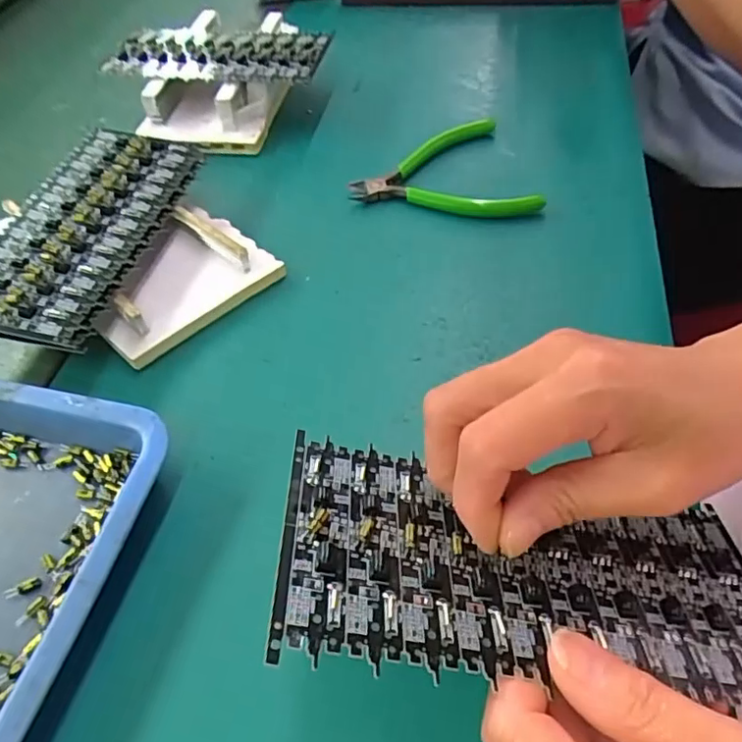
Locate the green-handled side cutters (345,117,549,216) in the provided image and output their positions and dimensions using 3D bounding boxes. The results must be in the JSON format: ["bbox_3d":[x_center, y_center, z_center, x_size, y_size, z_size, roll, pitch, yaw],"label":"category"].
[{"bbox_3d":[0.042,-0.123,0.381,0.107,0.014,0.092,-15,52,-4],"label":"green-handled side cutters"}]

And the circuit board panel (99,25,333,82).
[{"bbox_3d":[-0.114,-0.237,0.441,0.158,0.009,0.074,6,53,12],"label":"circuit board panel"}]

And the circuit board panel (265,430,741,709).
[{"bbox_3d":[0.054,0.062,0.188,0.163,0.004,0.073,11,36,-9],"label":"circuit board panel"}]

